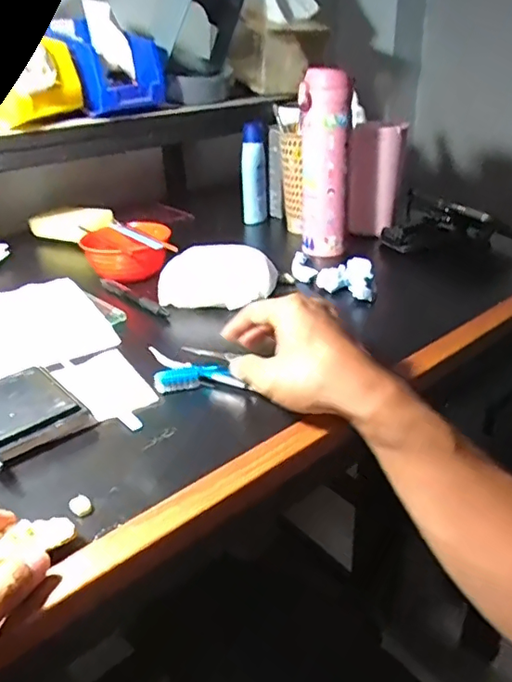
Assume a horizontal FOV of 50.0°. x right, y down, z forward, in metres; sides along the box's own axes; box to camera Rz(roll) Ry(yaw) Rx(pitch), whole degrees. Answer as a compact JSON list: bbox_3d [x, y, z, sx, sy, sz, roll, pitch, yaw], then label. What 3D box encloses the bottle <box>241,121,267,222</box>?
[{"bbox_3d":[-0.003,-0.263,0.860,0.035,0.150,0.033,2,29,7],"label":"bottle"}]

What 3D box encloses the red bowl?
[{"bbox_3d":[-0.157,-0.111,0.682,0.103,0.051,0.111,-8,30,-11],"label":"red bowl"}]

